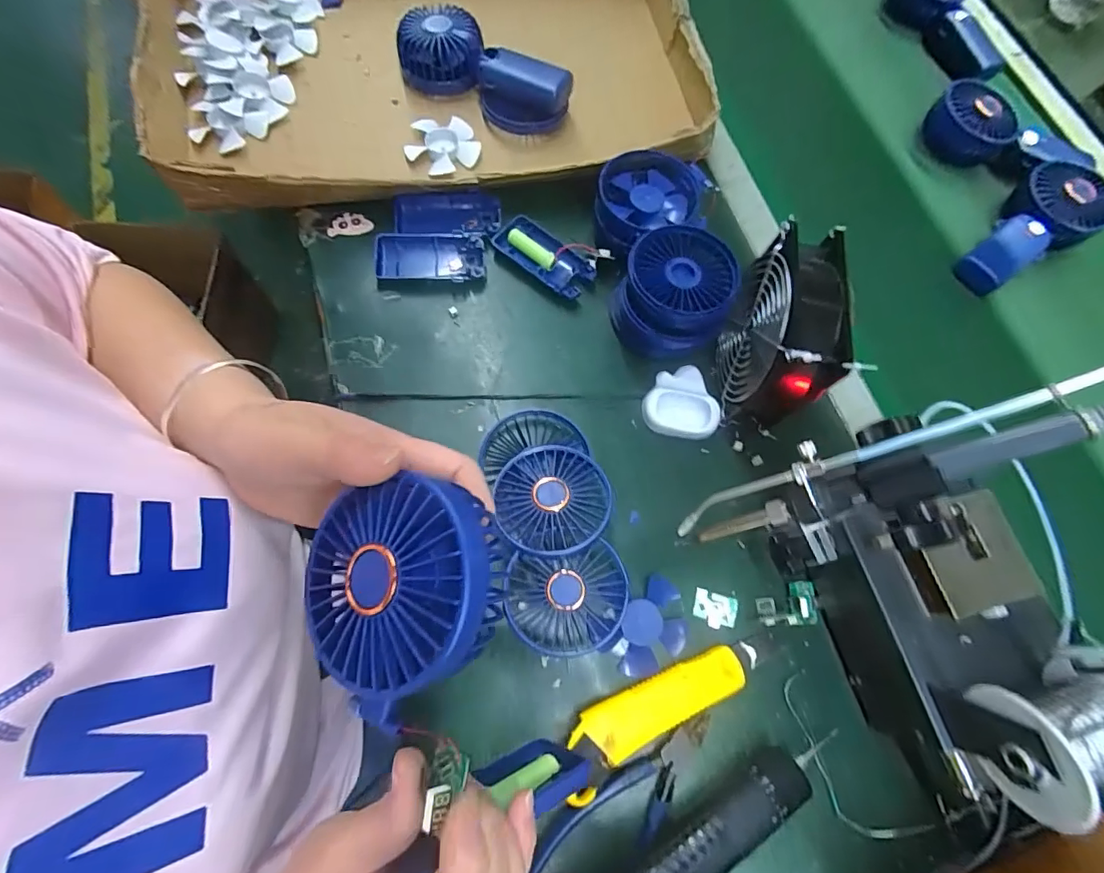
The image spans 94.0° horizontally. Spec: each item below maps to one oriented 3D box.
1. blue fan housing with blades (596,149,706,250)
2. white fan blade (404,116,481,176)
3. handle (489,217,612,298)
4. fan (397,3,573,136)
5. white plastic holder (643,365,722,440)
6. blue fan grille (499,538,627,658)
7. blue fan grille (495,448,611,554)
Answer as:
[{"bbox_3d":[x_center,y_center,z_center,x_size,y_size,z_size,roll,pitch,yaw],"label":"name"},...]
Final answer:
[{"bbox_3d":[0.087,-0.207,0.468,0.096,0.045,0.091,11,70,-1],"label":"blue fan housing with blades"},{"bbox_3d":[-0.107,-0.285,0.504,0.069,0.016,0.061,-21,74,-12],"label":"white fan blade"},{"bbox_3d":[-0.003,-0.167,0.471,0.094,0.022,0.052,36,71,8],"label":"handle"},{"bbox_3d":[-0.070,-0.365,0.517,0.182,0.049,0.075,31,70,6],"label":"fan"},{"bbox_3d":[0.110,-0.028,0.433,0.060,0.015,0.060,21,70,2],"label":"white plastic holder"},{"bbox_3d":[0.010,0.117,0.361,0.084,0.017,0.071,-8,97,-1],"label":"blue fan grille"},{"bbox_3d":[0.001,0.045,0.376,0.081,0.015,0.082,-4,64,-2],"label":"blue fan grille"}]

